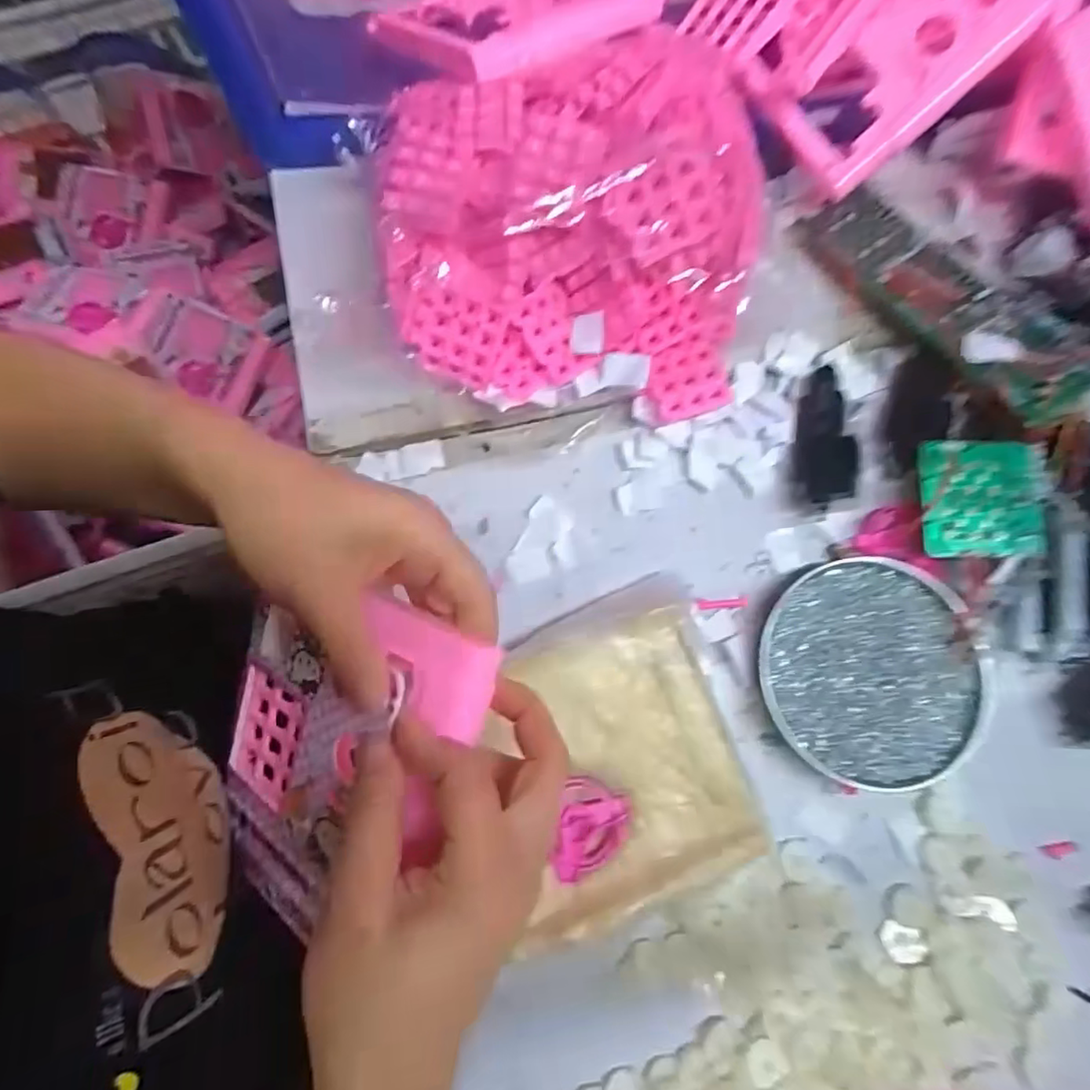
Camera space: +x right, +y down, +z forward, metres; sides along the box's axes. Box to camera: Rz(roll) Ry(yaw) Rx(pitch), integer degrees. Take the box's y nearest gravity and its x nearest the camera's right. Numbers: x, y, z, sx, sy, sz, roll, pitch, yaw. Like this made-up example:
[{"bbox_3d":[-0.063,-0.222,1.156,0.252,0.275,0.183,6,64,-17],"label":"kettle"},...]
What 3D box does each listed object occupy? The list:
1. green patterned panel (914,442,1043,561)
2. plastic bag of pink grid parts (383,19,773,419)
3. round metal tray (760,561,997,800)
[{"bbox_3d":[0.271,-0.028,0.374,0.070,0.007,0.072,1,80,3],"label":"green patterned panel"},{"bbox_3d":[0.017,-0.197,0.374,0.227,0.100,0.201,1,77,0],"label":"plastic bag of pink grid parts"},{"bbox_3d":[0.203,0.078,0.372,0.129,0.020,0.132,0,77,0],"label":"round metal tray"}]

